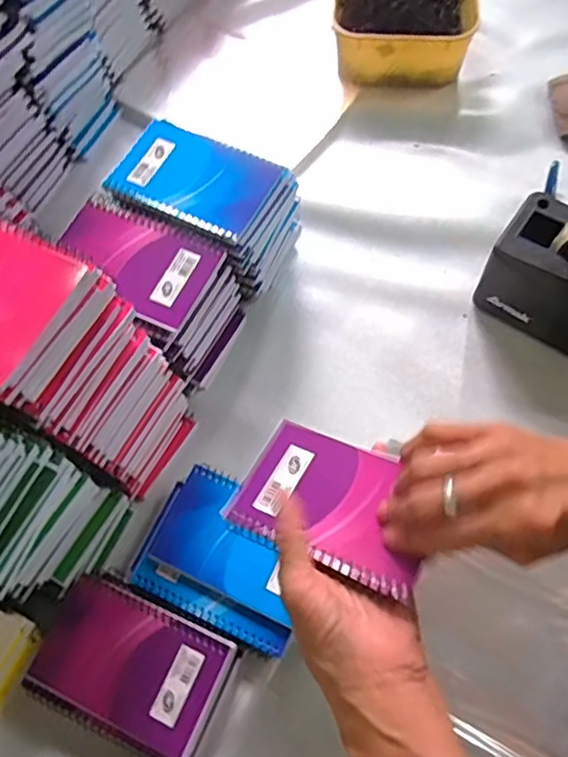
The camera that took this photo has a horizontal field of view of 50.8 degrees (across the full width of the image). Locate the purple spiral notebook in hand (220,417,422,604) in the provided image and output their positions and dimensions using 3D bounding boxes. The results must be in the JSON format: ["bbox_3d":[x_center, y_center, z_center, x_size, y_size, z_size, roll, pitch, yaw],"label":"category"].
[{"bbox_3d":[0.031,0.074,0.377,0.126,0.008,0.084,12,56,30],"label":"purple spiral notebook in hand"}]

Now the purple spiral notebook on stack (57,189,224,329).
[{"bbox_3d":[-0.123,-0.097,0.483,0.128,0.018,0.079,28,73,13],"label":"purple spiral notebook on stack"}]

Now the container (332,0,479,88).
[{"bbox_3d":[0.138,-0.437,0.706,0.158,0.069,0.200,7,67,6],"label":"container"}]

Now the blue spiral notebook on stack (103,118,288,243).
[{"bbox_3d":[-0.079,-0.170,0.507,0.129,0.018,0.088,27,68,11],"label":"blue spiral notebook on stack"}]

